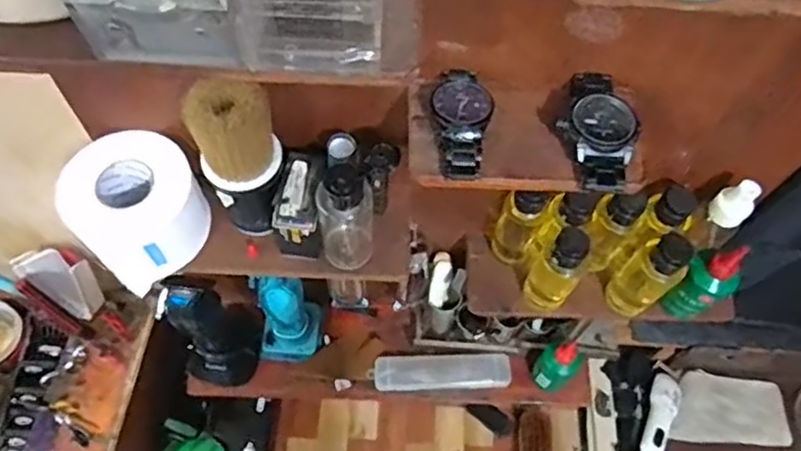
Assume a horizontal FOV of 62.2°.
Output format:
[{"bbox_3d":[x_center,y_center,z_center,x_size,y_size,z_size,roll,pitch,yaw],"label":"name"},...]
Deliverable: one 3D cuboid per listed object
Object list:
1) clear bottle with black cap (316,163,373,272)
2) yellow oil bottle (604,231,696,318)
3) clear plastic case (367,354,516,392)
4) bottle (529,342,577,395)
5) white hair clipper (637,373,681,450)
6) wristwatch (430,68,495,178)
[{"bbox_3d":[-0.041,-0.004,0.492,0.038,0.106,0.039,1,63,-2],"label":"clear bottle with black cap"},{"bbox_3d":[0.207,0.044,0.559,0.032,0.119,0.038,-37,70,-18],"label":"yellow oil bottle"},{"bbox_3d":[0.047,0.172,0.779,0.163,0.017,0.042,-1,64,-3],"label":"clear plastic case"},{"bbox_3d":[0.174,0.160,0.746,0.040,0.089,0.034,42,69,17],"label":"bottle"},{"bbox_3d":[0.390,0.296,1.005,0.049,0.033,0.165,27,54,10],"label":"white hair clipper"},{"bbox_3d":[0.038,-0.068,0.410,0.036,0.016,0.075,9,64,3],"label":"wristwatch"}]

